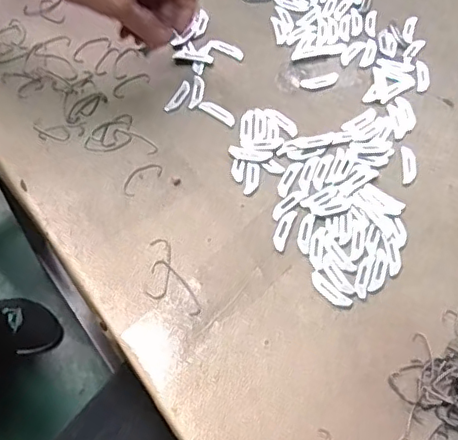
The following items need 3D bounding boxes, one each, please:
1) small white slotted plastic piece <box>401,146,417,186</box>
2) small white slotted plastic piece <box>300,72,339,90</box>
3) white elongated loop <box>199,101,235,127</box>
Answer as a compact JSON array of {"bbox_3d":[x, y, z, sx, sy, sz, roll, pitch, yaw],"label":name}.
[{"bbox_3d":[0.150,-0.047,0.477,0.013,0.004,0.037,5,61,-1],"label":"small white slotted plastic piece"},{"bbox_3d":[0.083,-0.125,0.513,0.036,0.004,0.012,-18,64,-13],"label":"small white slotted plastic piece"},{"bbox_3d":[-0.009,-0.093,0.489,0.034,0.004,0.013,31,64,12],"label":"white elongated loop"}]

